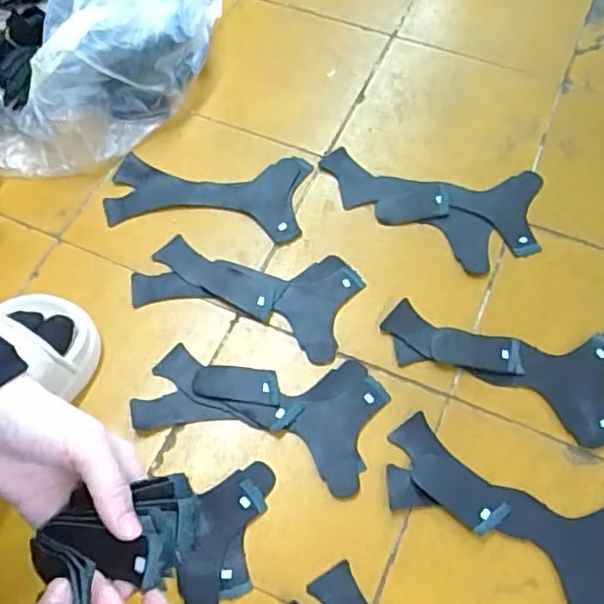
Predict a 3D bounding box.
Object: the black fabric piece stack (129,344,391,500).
[{"bbox_3d":[-0.038,0.087,0.538,0.200,0.012,0.104,14,65,8],"label":"black fabric piece stack"}]

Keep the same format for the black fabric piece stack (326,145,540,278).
[{"bbox_3d":[0.126,-0.091,0.620,0.210,0.007,0.118,8,64,5],"label":"black fabric piece stack"}]

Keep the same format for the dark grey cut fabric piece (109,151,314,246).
[{"bbox_3d":[-0.097,-0.112,0.641,0.197,0.011,0.094,7,64,5],"label":"dark grey cut fabric piece"}]

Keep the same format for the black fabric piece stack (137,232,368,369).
[{"bbox_3d":[-0.055,-0.014,0.587,0.201,0.013,0.098,14,65,8],"label":"black fabric piece stack"}]

